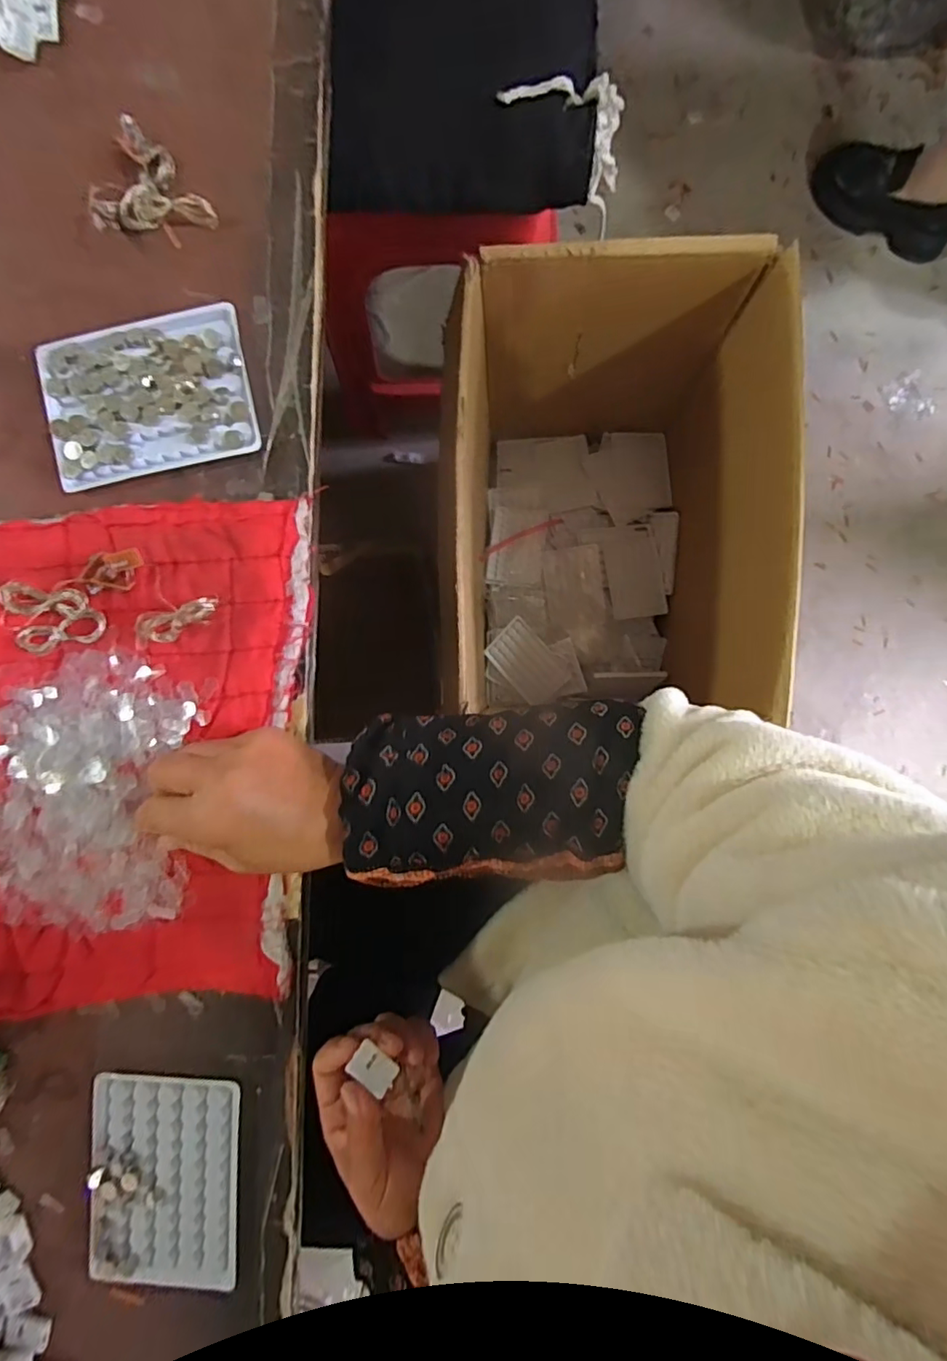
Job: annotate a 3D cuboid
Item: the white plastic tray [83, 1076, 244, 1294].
[{"bbox_3d":[-0.194,0.318,0.366,0.094,0.010,0.128,1,91,2],"label":"white plastic tray"}]

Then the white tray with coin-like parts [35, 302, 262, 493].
[{"bbox_3d":[-0.205,-0.179,0.363,0.128,0.007,0.091,-11,91,2],"label":"white tray with coin-like parts"}]

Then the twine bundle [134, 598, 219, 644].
[{"bbox_3d":[-0.185,-0.035,0.351,0.058,0.017,0.018,-13,91,2],"label":"twine bundle"}]

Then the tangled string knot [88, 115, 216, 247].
[{"bbox_3d":[-0.208,-0.302,0.362,0.061,0.015,0.077,-38,90,2],"label":"tangled string knot"}]

